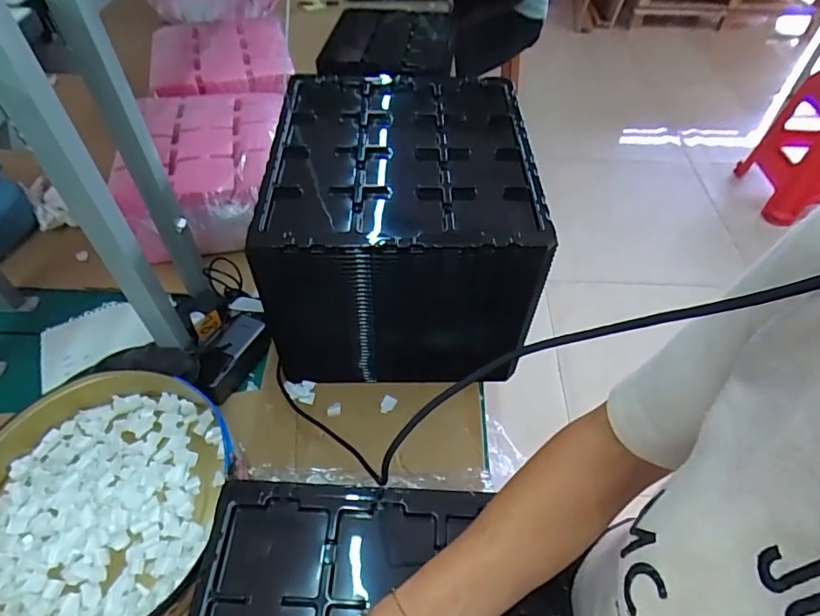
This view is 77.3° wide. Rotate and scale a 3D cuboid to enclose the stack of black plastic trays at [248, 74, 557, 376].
[{"bbox_3d":[-0.010,-0.118,0.762,0.327,0.281,0.356,0,50,-1],"label":"stack of black plastic trays"}]

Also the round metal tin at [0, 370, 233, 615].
[{"bbox_3d":[-0.365,0.218,0.600,0.278,0.093,0.293,0,50,0],"label":"round metal tin"}]

